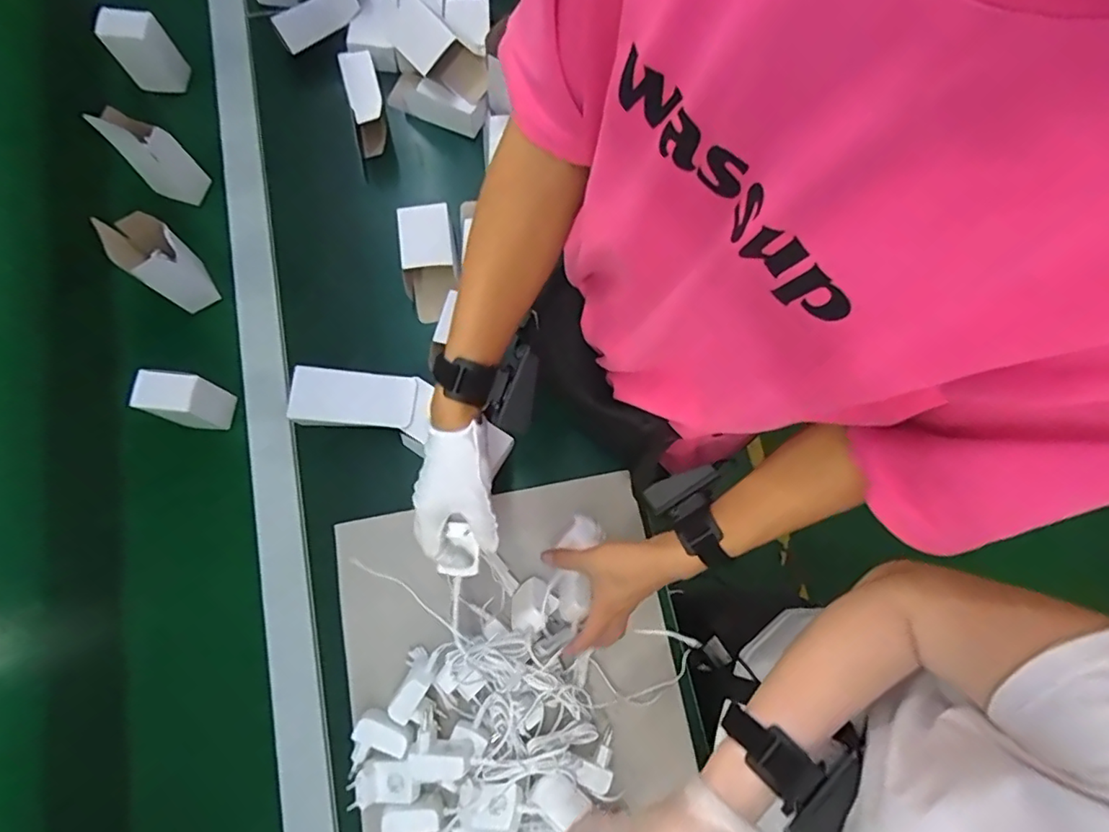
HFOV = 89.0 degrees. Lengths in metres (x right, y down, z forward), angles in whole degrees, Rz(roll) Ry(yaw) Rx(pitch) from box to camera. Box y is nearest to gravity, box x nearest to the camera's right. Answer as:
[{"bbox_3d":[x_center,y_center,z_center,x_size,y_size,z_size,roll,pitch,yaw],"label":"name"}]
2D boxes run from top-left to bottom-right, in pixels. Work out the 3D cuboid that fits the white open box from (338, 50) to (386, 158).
[{"bbox_3d":[-0.258,-0.430,0.773,0.045,0.061,0.124,-12,75,-5],"label":"white open box"}]

